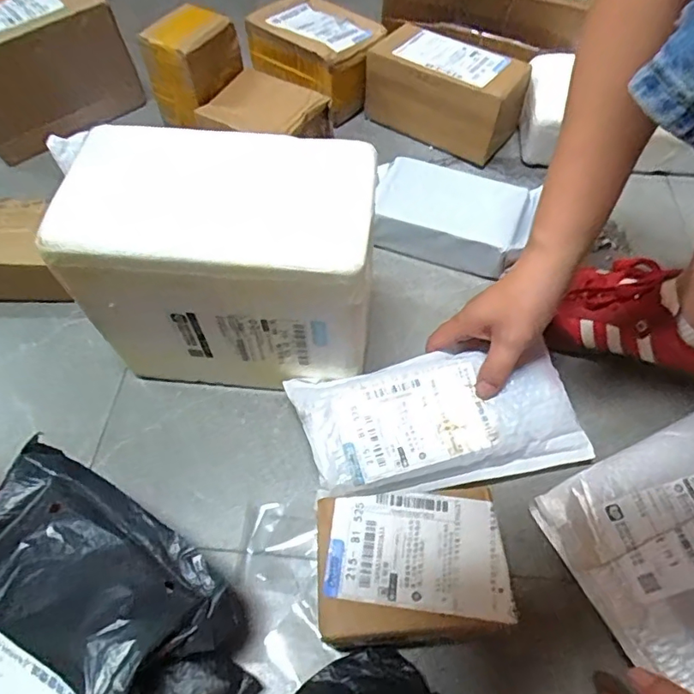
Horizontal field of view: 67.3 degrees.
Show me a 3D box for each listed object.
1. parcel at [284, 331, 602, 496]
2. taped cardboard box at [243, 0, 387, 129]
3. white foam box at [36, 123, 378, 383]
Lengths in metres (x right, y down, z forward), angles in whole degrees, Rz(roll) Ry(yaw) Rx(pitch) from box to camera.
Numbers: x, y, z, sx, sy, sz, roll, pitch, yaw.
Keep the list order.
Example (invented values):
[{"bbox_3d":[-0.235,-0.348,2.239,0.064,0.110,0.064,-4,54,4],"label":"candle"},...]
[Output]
[{"bbox_3d":[0.081,0.061,0.457,0.245,0.040,0.109,-3,57,-6],"label":"parcel"},{"bbox_3d":[-0.042,-0.439,0.792,0.145,0.105,0.205,-40,65,-21],"label":"taped cardboard box"},{"bbox_3d":[-0.095,-0.066,0.472,0.224,0.205,0.139,3,58,4],"label":"white foam box"}]

